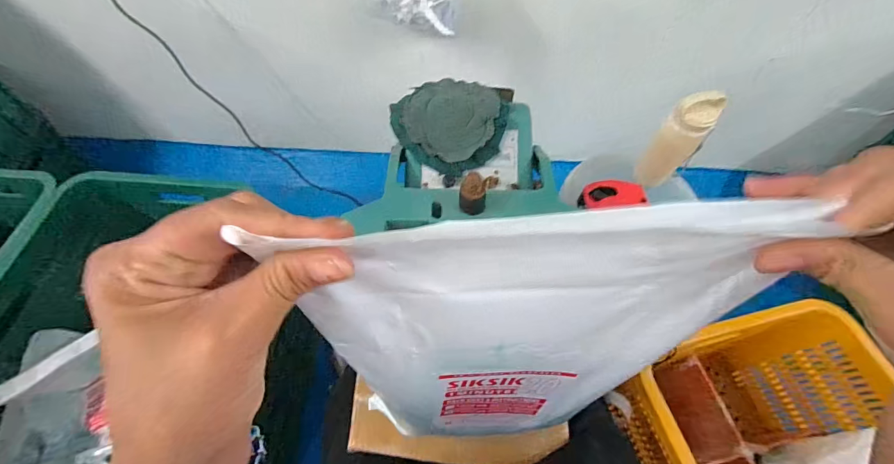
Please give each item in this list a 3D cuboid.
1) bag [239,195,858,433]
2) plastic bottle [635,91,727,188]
[{"bbox_3d":[0.035,0.076,0.233,0.216,0.256,0.050,-4,58,-4],"label":"bag"},{"bbox_3d":[0.401,-0.155,0.683,0.050,0.187,0.064,-40,67,-22],"label":"plastic bottle"}]

